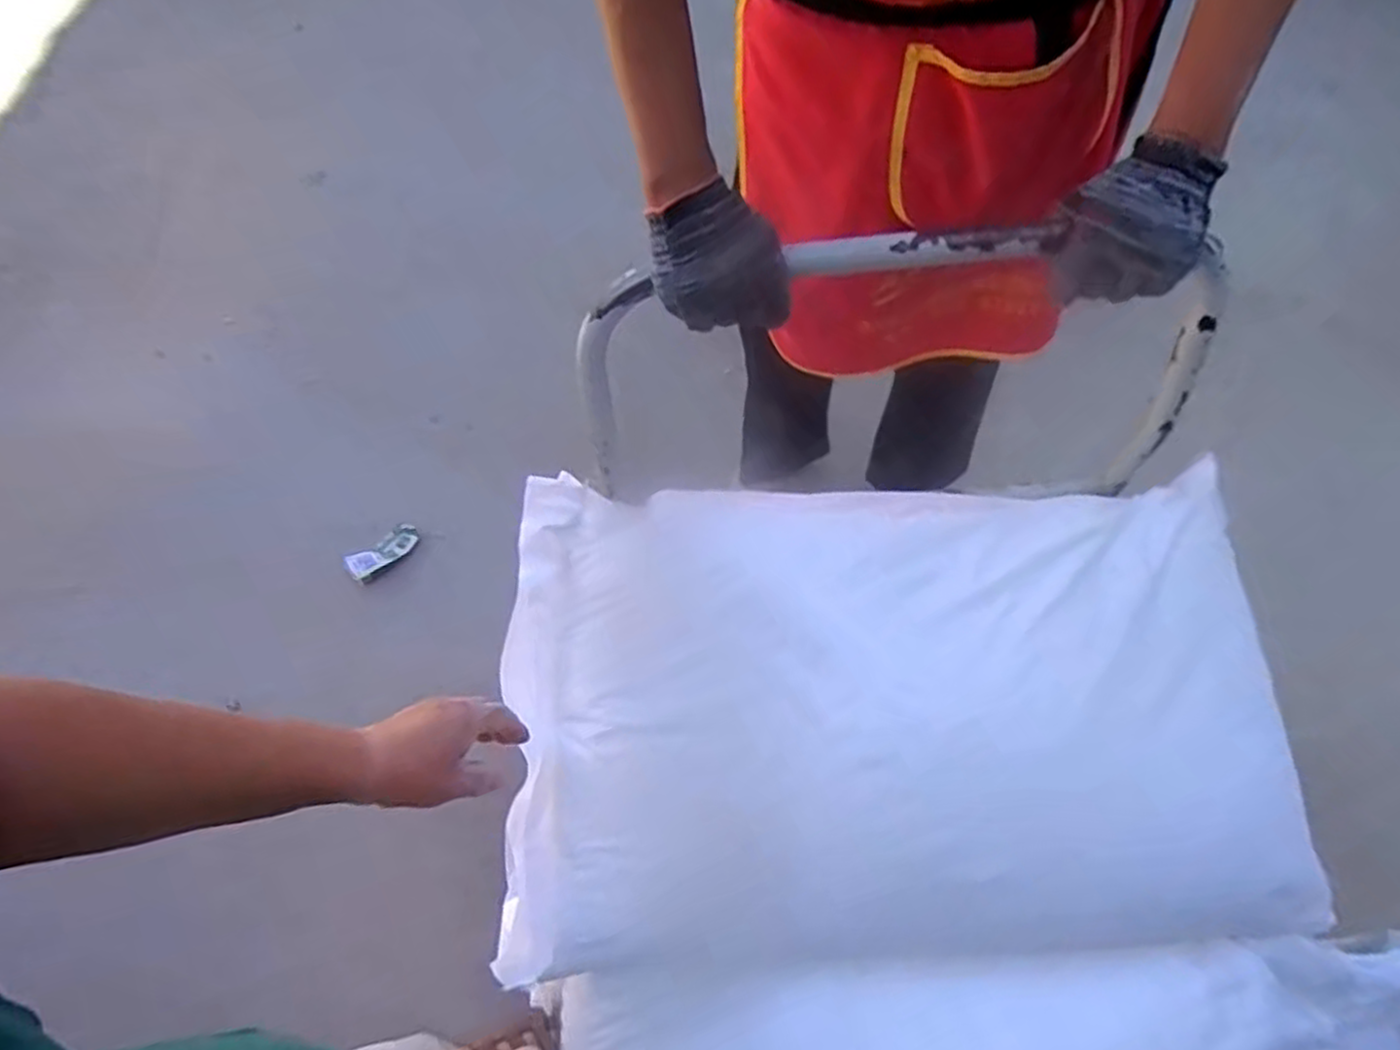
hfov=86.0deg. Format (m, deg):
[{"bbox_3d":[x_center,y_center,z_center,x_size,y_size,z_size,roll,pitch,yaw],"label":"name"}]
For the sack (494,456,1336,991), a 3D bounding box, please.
[{"bbox_3d":[0.191,0.161,0.691,0.711,0.150,0.417,-2,82,3],"label":"sack"}]

